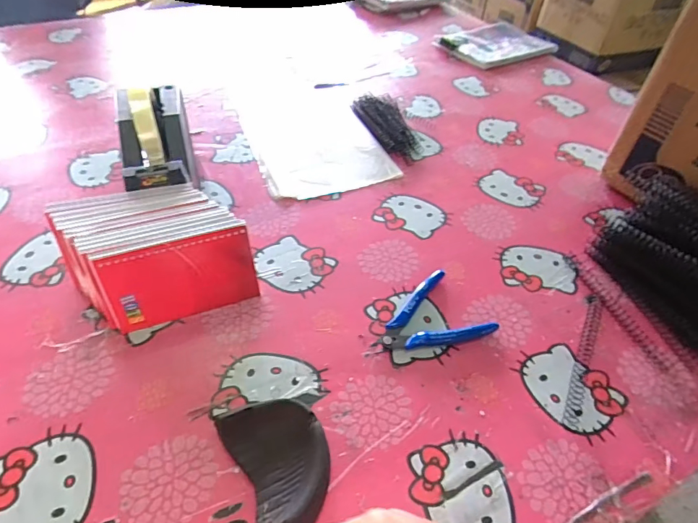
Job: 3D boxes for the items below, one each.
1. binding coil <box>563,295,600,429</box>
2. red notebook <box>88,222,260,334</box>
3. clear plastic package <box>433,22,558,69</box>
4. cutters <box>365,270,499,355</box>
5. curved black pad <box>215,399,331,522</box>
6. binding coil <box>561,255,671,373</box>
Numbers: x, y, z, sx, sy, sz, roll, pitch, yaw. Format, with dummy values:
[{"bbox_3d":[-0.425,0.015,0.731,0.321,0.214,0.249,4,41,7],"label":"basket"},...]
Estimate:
[{"bbox_3d":[0.221,0.087,0.413,0.012,0.006,0.156,23,50,17],"label":"binding coil"},{"bbox_3d":[-0.152,0.015,0.406,0.127,0.079,0.010,-15,34,-17],"label":"red notebook"},{"bbox_3d":[0.316,-0.474,0.947,0.243,0.018,0.173,-24,53,-24],"label":"clear plastic package"},{"bbox_3d":[0.072,0.060,0.420,0.116,0.013,0.083,-25,54,-25],"label":"cutters"},{"bbox_3d":[-0.048,0.148,0.327,0.065,0.025,0.093,-22,52,-22],"label":"curved black pad"},{"bbox_3d":[0.273,0.046,0.451,0.016,0.011,0.148,-10,48,-13],"label":"binding coil"}]

